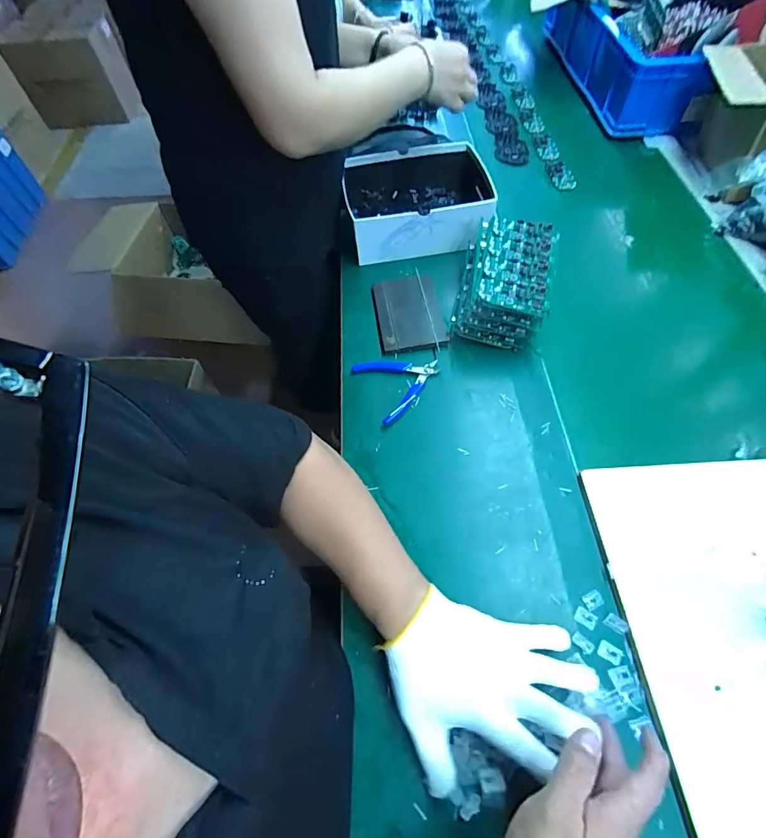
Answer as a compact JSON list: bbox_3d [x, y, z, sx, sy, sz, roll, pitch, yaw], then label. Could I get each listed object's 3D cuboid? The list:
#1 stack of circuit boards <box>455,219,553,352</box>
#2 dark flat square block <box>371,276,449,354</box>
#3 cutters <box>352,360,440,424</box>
[{"bbox_3d":[0.185,-0.211,0.637,0.125,0.080,0.187,13,61,10],"label":"stack of circuit boards"},{"bbox_3d":[0.041,-0.170,0.666,0.103,0.012,0.144,-7,60,-1],"label":"dark flat square block"},{"bbox_3d":[0.026,-0.060,0.604,0.112,0.016,0.112,-26,62,-12],"label":"cutters"}]

